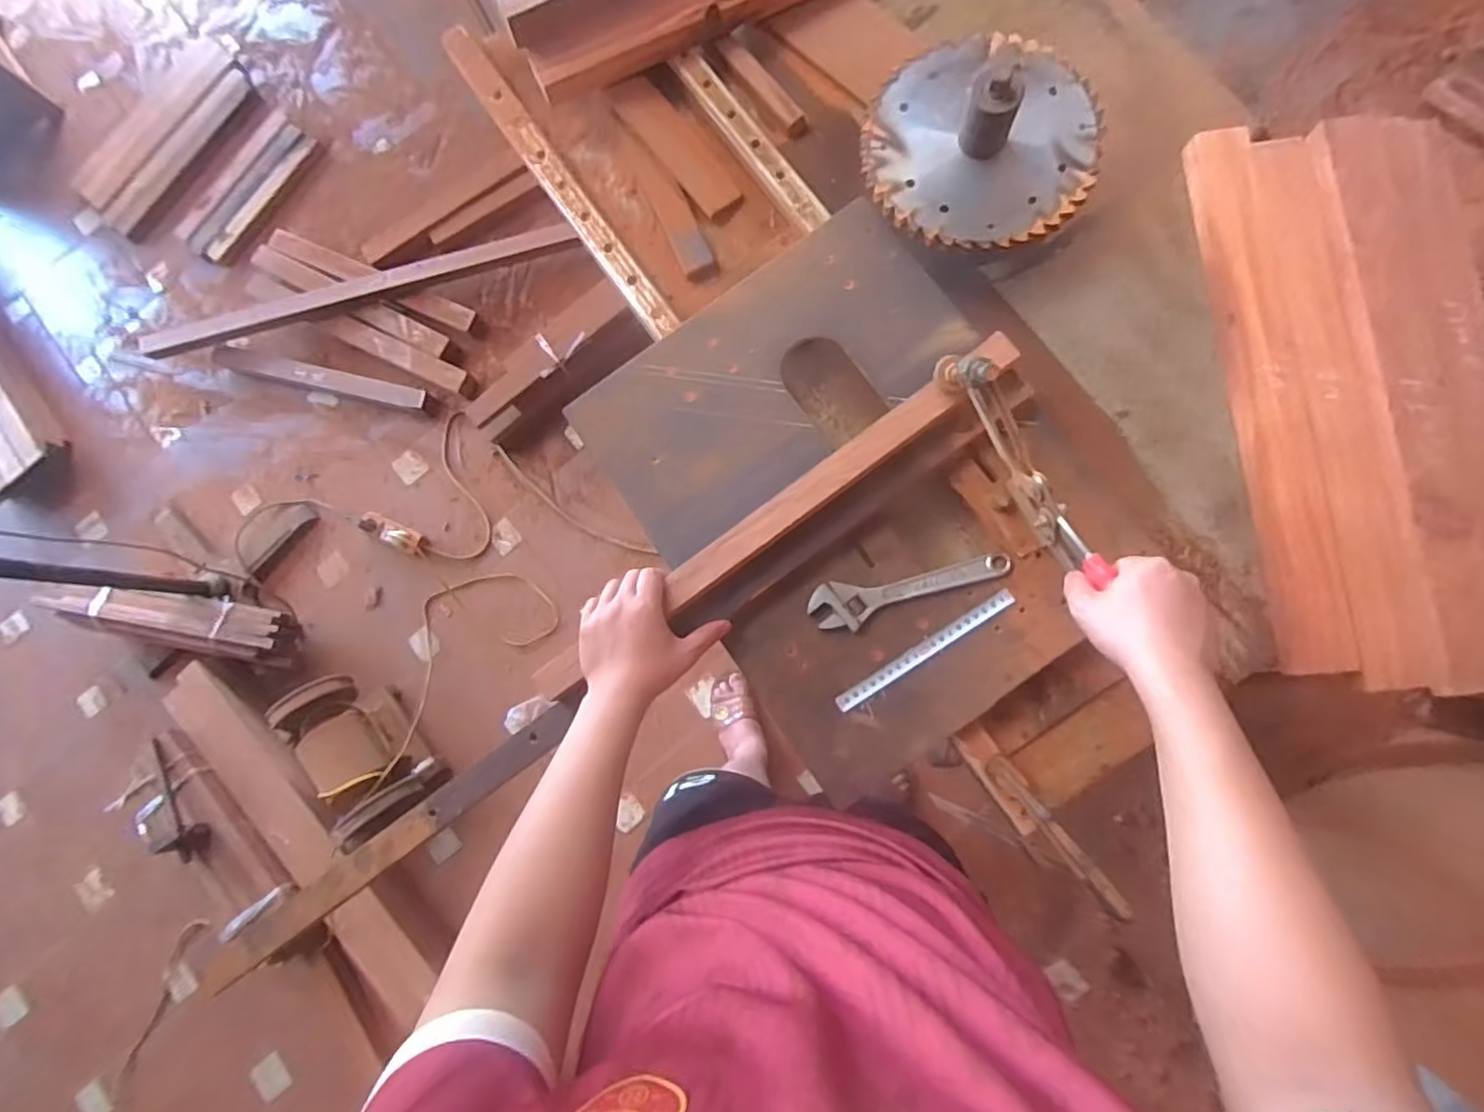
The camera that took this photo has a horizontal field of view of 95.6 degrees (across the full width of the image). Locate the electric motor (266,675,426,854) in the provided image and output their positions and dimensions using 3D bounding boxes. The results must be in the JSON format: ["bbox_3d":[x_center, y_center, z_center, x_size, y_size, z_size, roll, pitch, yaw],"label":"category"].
[{"bbox_3d":[-0.823,0.415,1.407,0.154,0.160,0.320,-36,80,1],"label":"electric motor"}]

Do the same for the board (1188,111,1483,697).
[{"bbox_3d":[0.623,-0.167,0.673,0.219,0.055,0.593,-5,82,5],"label":"board"}]

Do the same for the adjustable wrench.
[{"bbox_3d":[0.164,0.035,0.660,0.195,0.009,0.046,-12,82,4],"label":"adjustable wrench"}]

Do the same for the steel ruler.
[{"bbox_3d":[0.178,0.092,0.658,0.196,0.004,0.016,-33,81,1],"label":"steel ruler"}]

